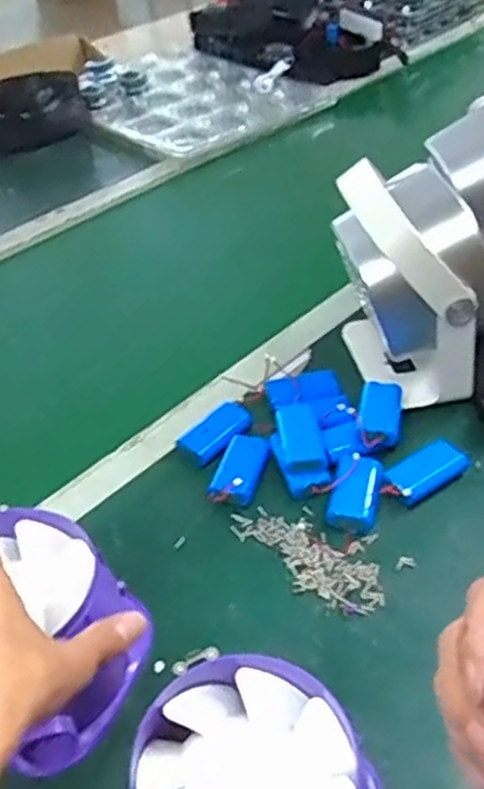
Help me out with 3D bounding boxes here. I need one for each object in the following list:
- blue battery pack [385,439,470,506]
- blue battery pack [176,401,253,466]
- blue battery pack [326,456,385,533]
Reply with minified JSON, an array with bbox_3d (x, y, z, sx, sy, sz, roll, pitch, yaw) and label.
[{"bbox_3d":[0.156,0.066,0.622,0.069,0.019,0.035,-25,45,-23],"label":"blue battery pack"},{"bbox_3d":[-0.021,0.032,0.669,0.074,0.017,0.035,-35,50,-31],"label":"blue battery pack"},{"bbox_3d":[0.096,0.081,0.603,0.036,0.020,0.067,12,44,18],"label":"blue battery pack"}]

